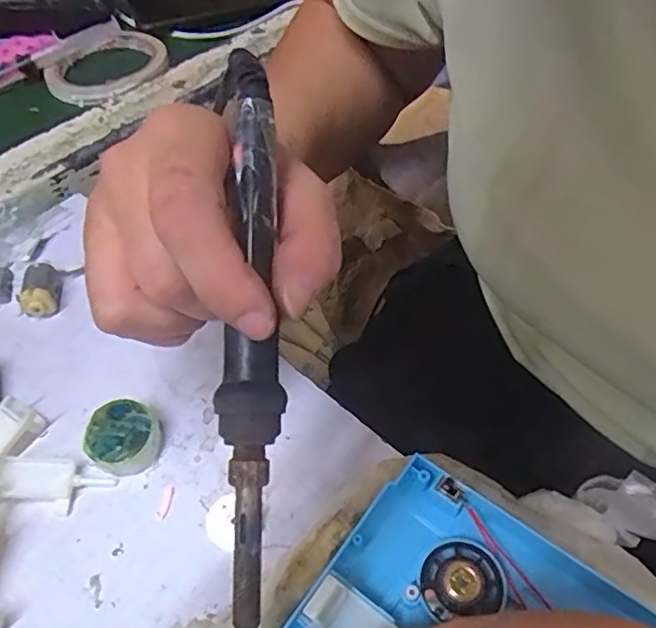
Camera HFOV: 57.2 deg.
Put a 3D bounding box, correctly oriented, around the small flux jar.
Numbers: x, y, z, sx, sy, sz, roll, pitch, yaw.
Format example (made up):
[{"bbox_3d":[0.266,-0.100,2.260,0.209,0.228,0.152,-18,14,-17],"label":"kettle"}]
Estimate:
[{"bbox_3d":[-0.097,0.059,0.284,0.031,0.018,0.031,0,51,0],"label":"small flux jar"}]

